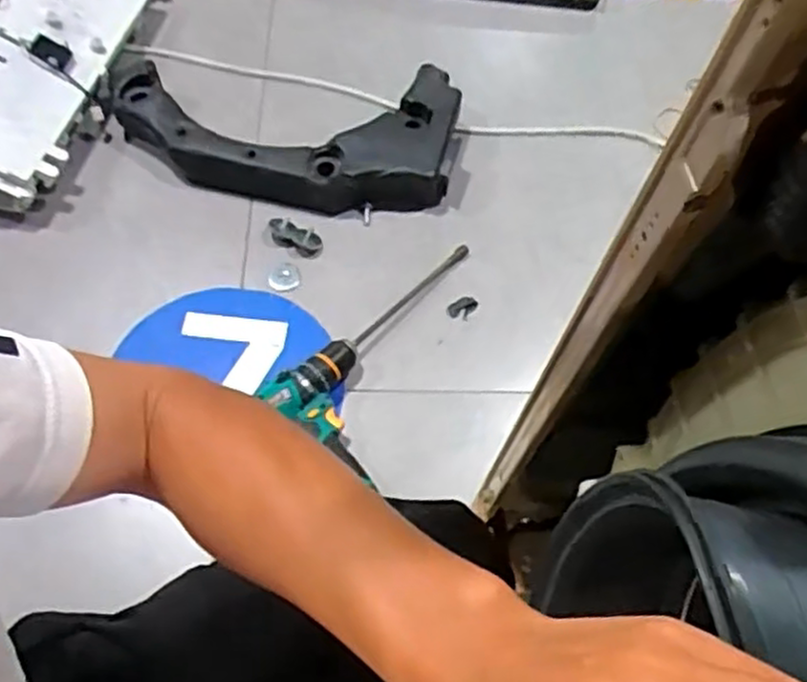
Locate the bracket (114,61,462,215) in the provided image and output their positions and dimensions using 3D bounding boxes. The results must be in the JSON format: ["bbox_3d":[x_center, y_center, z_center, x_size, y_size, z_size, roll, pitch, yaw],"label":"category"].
[{"bbox_3d":[-0.162,-0.290,1.065,0.475,0.078,0.201,-2,62,-5],"label":"bracket"}]

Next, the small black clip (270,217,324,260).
[{"bbox_3d":[-0.148,-0.143,1.039,0.079,0.019,0.045,26,63,10],"label":"small black clip"}]

